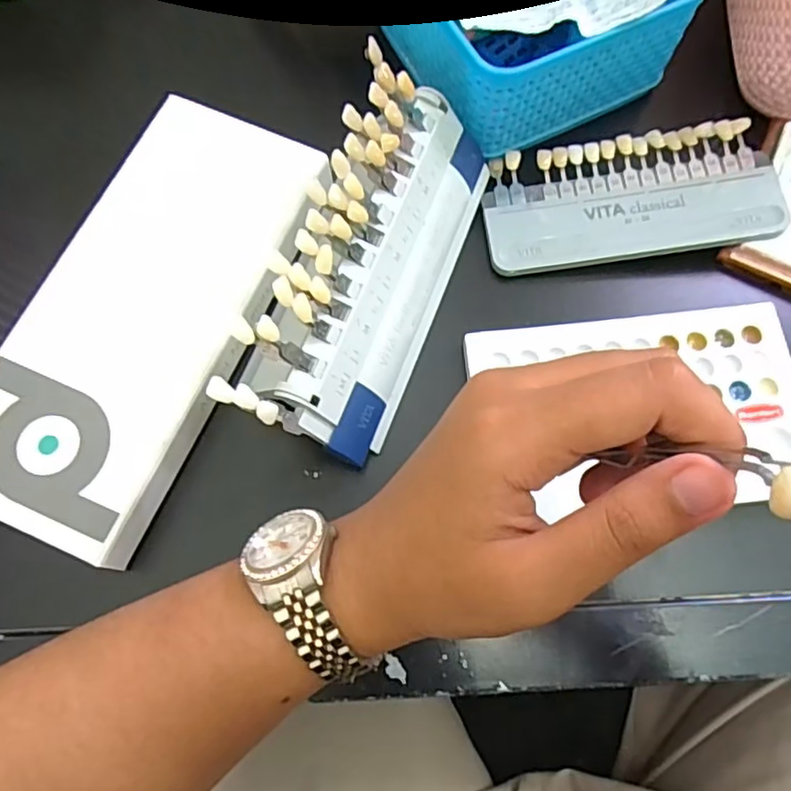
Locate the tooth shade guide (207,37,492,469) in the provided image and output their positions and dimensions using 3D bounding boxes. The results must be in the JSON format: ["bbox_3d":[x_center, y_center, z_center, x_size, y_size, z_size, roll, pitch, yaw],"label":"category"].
[{"bbox_3d":[-0.010,-0.065,0.281,0.022,0.089,0.168,6,67,42],"label":"tooth shade guide"}]

